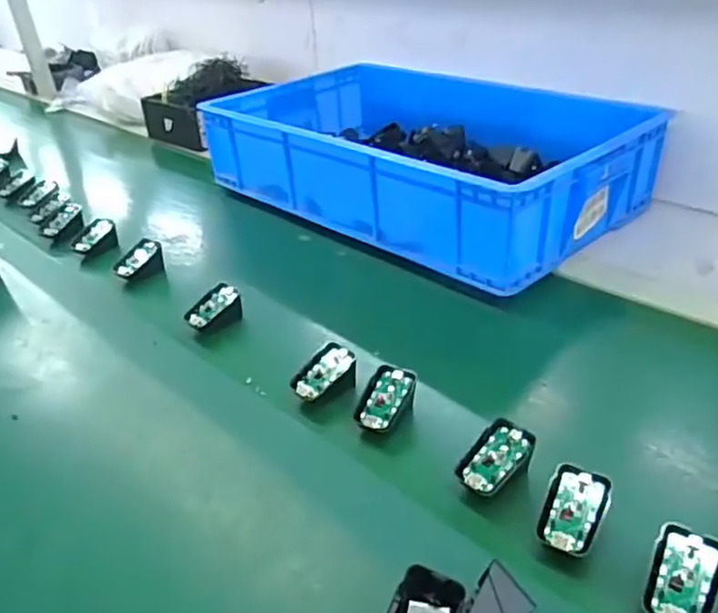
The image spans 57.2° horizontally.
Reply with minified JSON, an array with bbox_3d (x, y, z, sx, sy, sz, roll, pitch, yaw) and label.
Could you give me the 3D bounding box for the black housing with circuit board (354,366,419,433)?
[{"bbox_3d":[0.025,0.093,0.638,0.044,0.037,0.065,16,38,29],"label":"black housing with circuit board"}]

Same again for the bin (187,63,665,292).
[{"bbox_3d":[0.100,-0.265,1.078,0.442,0.135,0.669,-30,40,-33],"label":"bin"}]

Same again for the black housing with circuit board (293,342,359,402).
[{"bbox_3d":[-0.037,0.071,0.678,0.068,0.039,0.050,-20,35,-21],"label":"black housing with circuit board"}]

